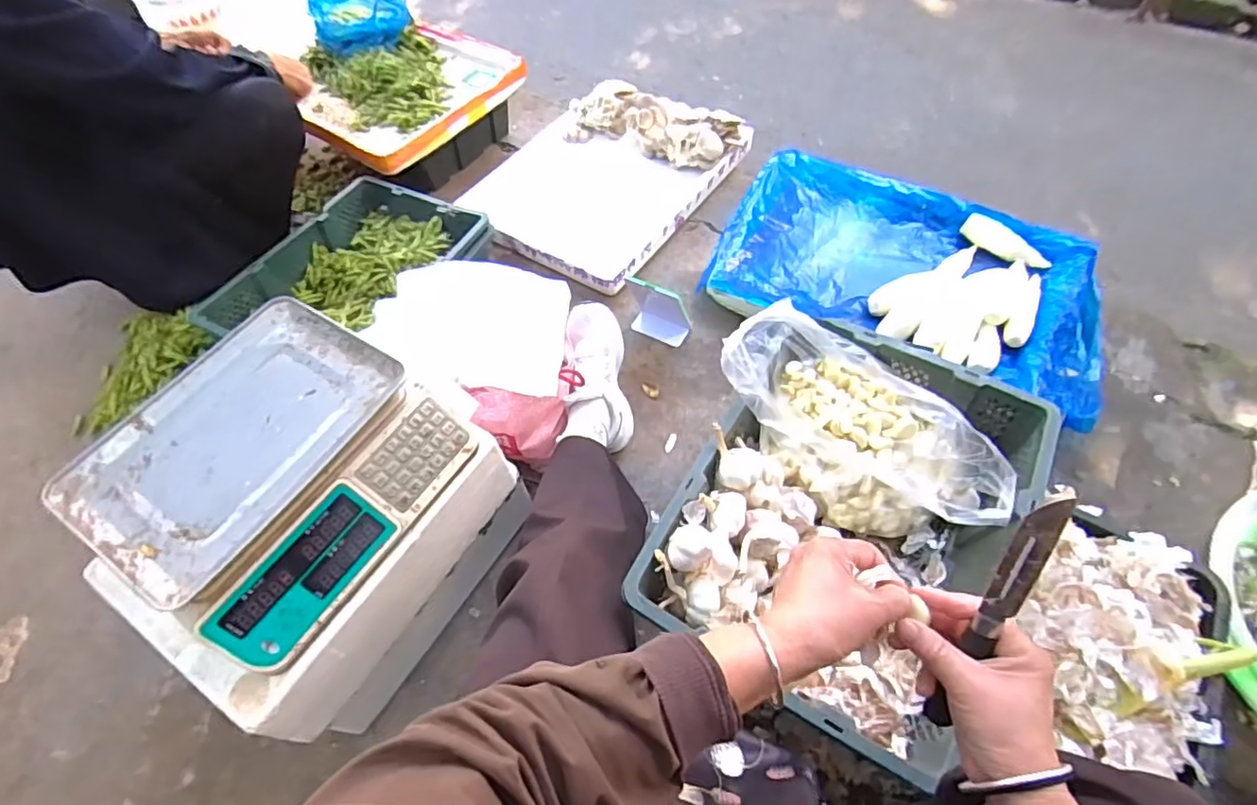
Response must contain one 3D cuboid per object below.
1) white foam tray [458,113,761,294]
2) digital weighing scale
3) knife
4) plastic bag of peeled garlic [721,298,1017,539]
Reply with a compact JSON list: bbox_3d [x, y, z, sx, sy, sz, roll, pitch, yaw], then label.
[{"bbox_3d":[-0.059,-0.521,1.388,0.464,0.044,0.568,28,64,20],"label":"white foam tray"},{"bbox_3d":[-0.398,0.069,0.680,0.305,0.097,0.320,27,64,20],"label":"digital weighing scale"},{"bbox_3d":[0.232,0.139,0.381,0.023,0.183,0.018,20,23,17],"label":"knife"},{"bbox_3d":[0.278,0.031,0.734,0.334,0.198,0.172,31,65,22],"label":"plastic bag of peeled garlic"}]

